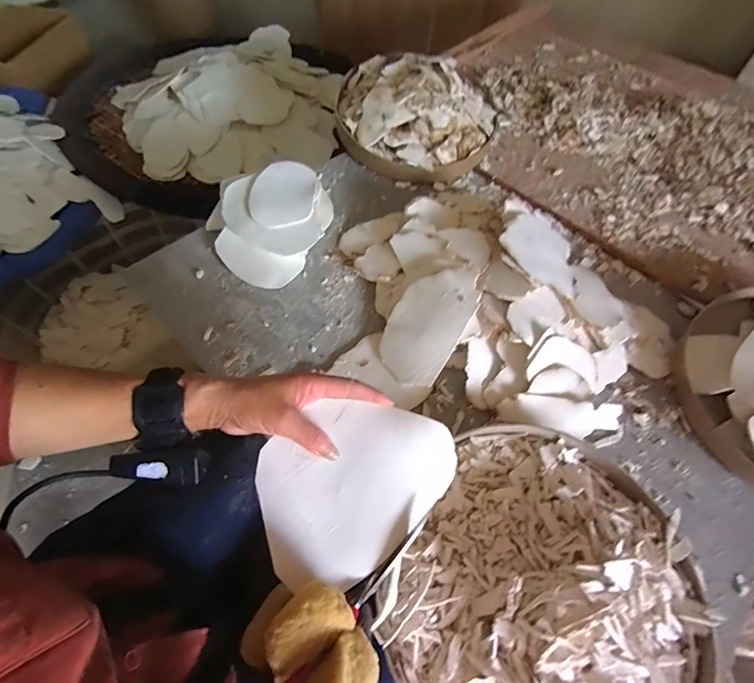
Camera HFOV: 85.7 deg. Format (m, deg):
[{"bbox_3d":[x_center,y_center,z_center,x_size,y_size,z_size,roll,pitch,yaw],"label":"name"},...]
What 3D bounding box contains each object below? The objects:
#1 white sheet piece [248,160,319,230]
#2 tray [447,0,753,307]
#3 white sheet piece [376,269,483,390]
[{"bbox_3d":[-0.145,-0.229,0.631,0.100,0.015,0.116,0,77,9],"label":"white sheet piece"},{"bbox_3d":[0.573,-0.424,0.819,0.958,0.068,0.687,41,66,20],"label":"tray"},{"bbox_3d":[0.068,-0.028,0.540,0.096,0.011,0.171,28,78,22],"label":"white sheet piece"}]

